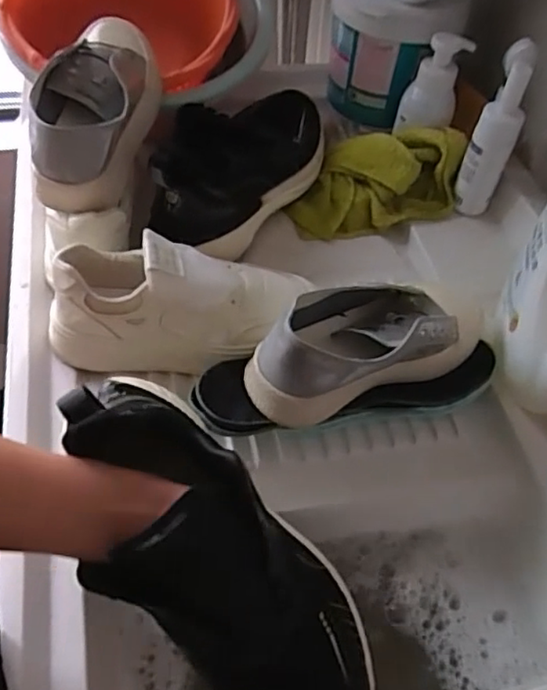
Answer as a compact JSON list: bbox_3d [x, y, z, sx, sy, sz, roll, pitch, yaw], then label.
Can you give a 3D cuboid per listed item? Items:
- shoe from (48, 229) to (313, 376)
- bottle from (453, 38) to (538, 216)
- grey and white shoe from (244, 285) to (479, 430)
[{"bbox_3d":[-0.086,-0.042,0.569,0.235,0.109,0.084,-1,52,-6],"label":"shoe"},{"bbox_3d":[0.251,-0.234,0.705,0.049,0.193,0.044,22,53,12],"label":"bottle"},{"bbox_3d":[0.086,-0.014,0.543,0.238,0.087,0.092,-22,57,-21],"label":"grey and white shoe"}]

